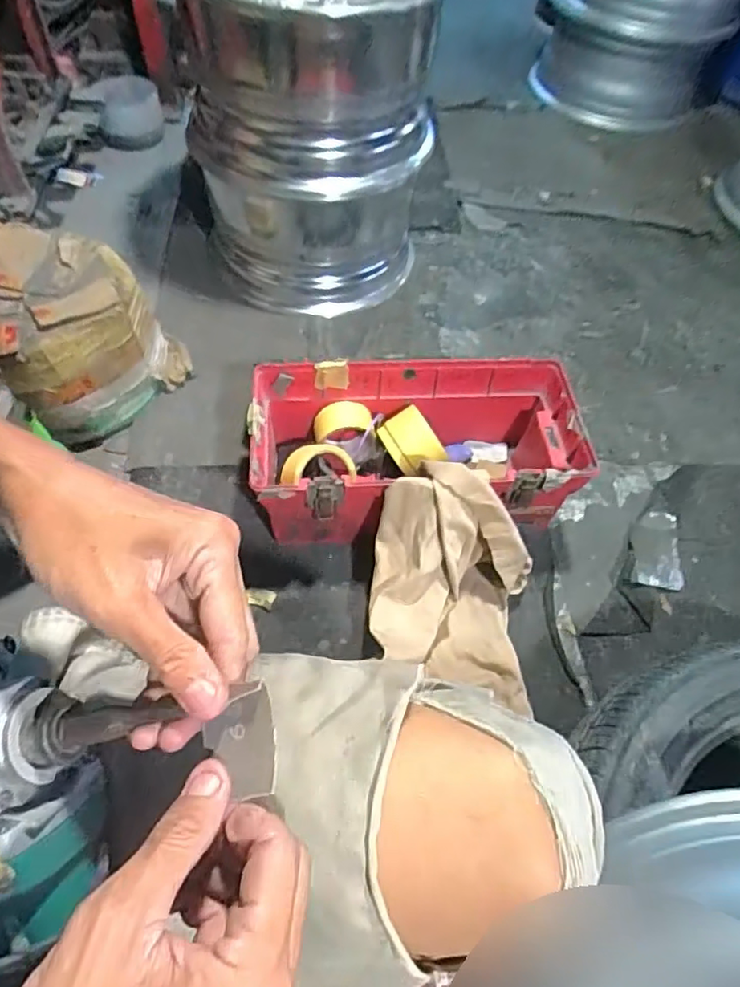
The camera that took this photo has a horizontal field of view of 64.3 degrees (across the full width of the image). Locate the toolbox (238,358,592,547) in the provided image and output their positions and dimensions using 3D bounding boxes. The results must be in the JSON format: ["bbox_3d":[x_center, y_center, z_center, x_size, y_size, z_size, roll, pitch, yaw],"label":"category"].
[{"bbox_3d":[0.060,-0.048,0.815,0.422,0.169,0.212,-3,57,-6],"label":"toolbox"}]

